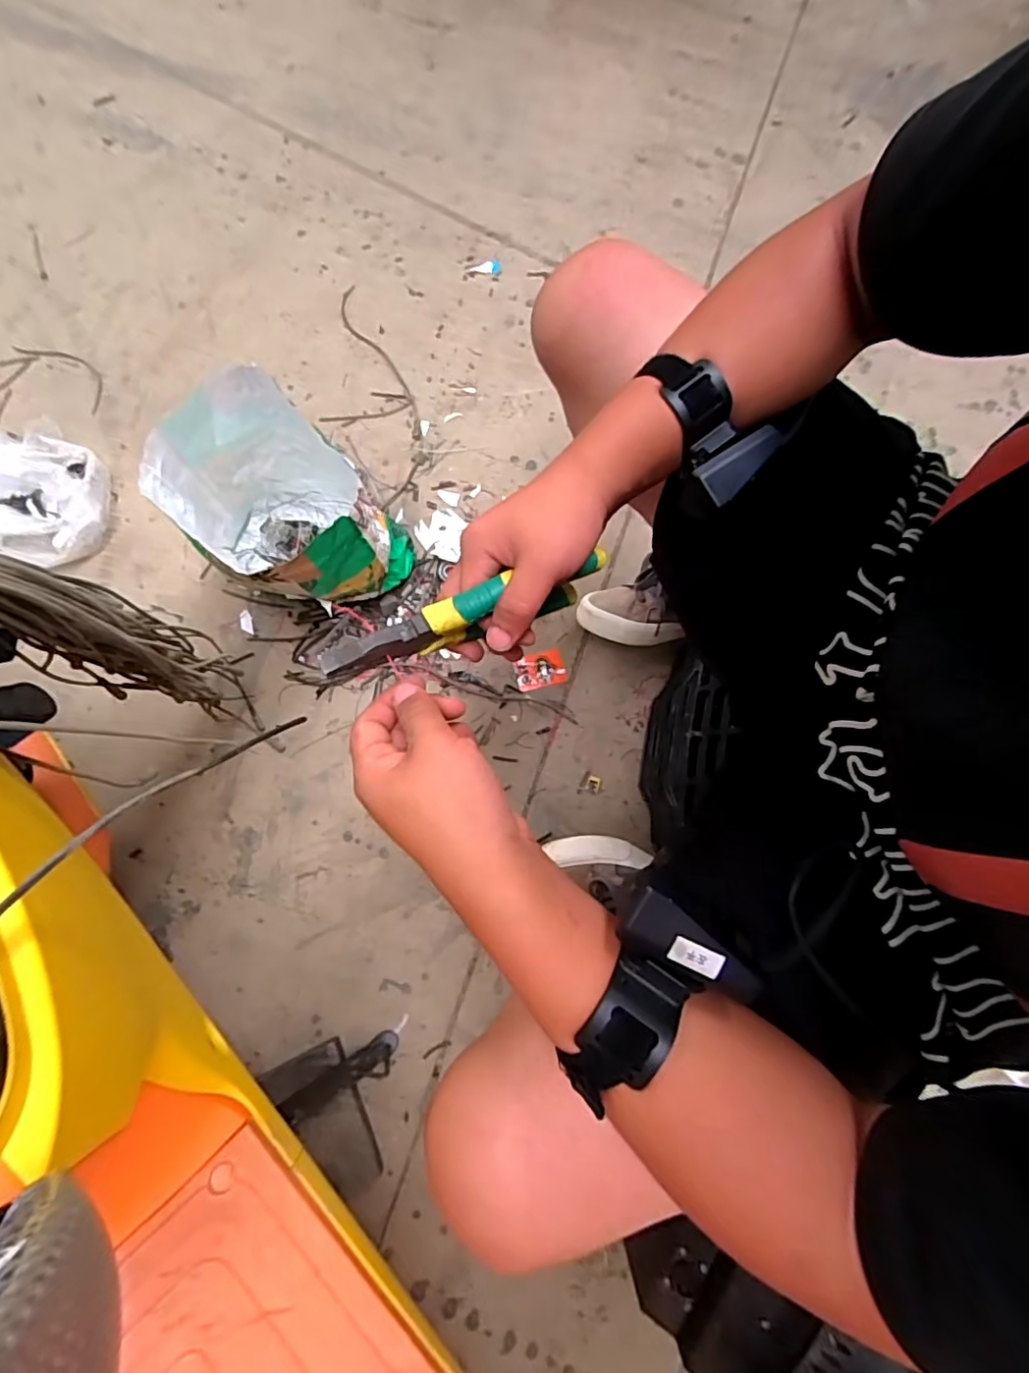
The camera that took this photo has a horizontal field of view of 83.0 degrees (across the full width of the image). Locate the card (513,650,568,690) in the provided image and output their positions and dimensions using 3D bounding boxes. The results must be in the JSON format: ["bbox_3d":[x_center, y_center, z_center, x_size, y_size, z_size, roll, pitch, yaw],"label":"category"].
[{"bbox_3d":[0.037,-0.024,0.826,0.070,0.004,0.048,-14,76,-4],"label":"card"}]

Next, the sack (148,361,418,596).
[{"bbox_3d":[-0.279,-0.219,0.740,0.256,0.250,0.203,34,78,8],"label":"sack"}]

